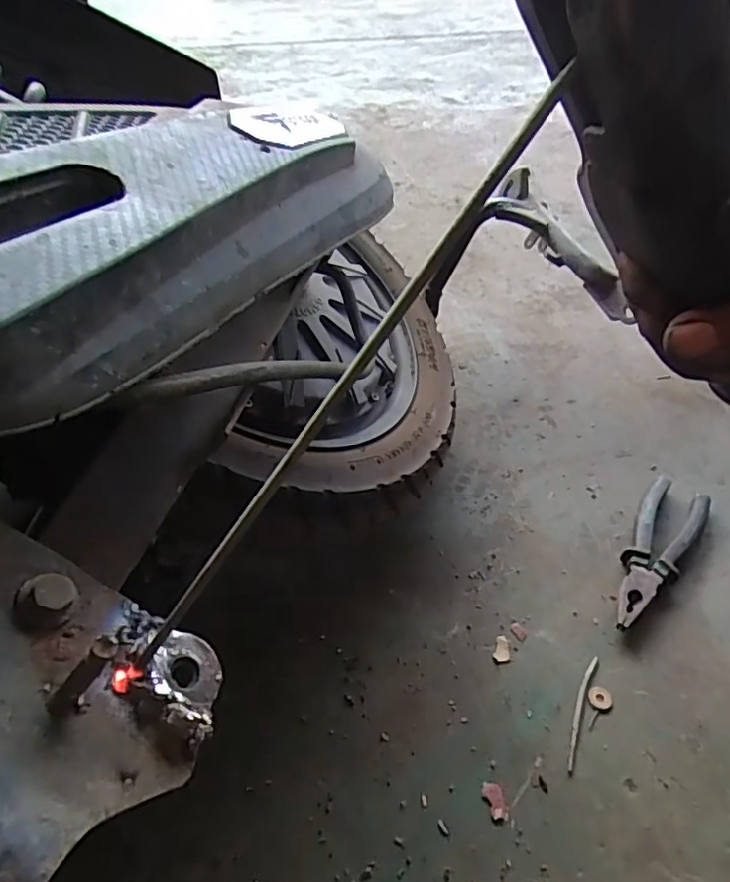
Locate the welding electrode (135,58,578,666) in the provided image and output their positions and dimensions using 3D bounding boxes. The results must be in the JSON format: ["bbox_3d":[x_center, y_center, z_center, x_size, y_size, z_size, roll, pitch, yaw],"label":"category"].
[{"bbox_3d":[-0.015,-0.005,0.179,0.006,0.224,0.004,13,31,-50],"label":"welding electrode"}]

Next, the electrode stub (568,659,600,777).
[{"bbox_3d":[0.171,0.213,0.463,0.008,0.004,0.095,20,52,16],"label":"electrode stub"}]

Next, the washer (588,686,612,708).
[{"bbox_3d":[0.190,0.206,0.471,0.019,0.004,0.017,-25,54,-20],"label":"washer"}]

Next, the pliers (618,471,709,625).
[{"bbox_3d":[0.266,0.104,0.544,0.054,0.021,0.170,31,56,23],"label":"pliers"}]

